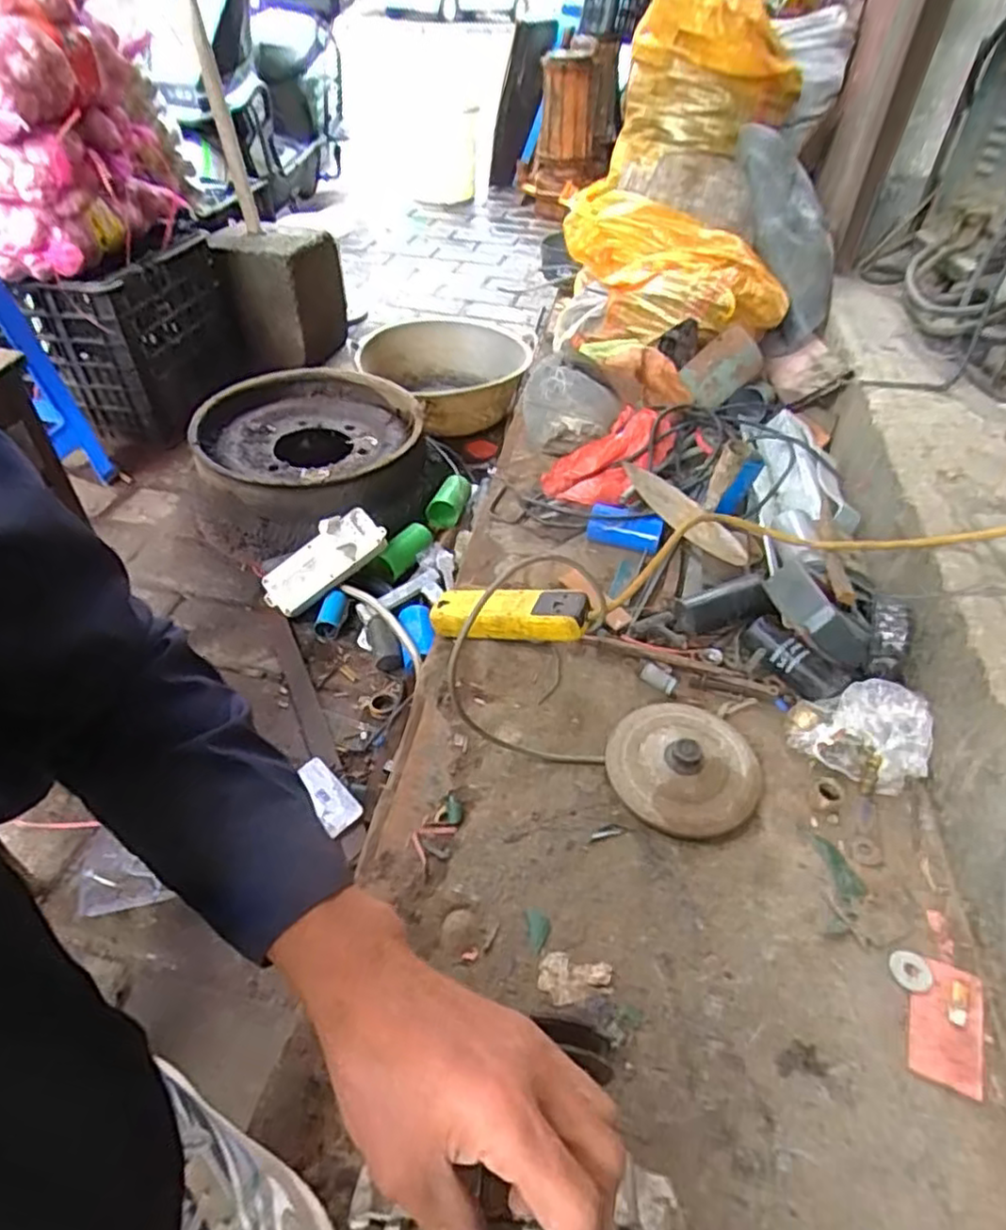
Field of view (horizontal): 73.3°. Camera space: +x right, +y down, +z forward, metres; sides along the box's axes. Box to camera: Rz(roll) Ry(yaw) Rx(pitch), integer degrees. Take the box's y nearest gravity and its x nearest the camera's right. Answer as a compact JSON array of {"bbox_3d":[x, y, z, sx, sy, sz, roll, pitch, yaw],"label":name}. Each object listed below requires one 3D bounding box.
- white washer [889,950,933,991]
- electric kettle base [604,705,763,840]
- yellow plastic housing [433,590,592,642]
[{"bbox_3d":[0.320,0.279,0.530,0.030,0.004,0.029,2,43,-2],"label":"white washer"},{"bbox_3d":[0.174,0.139,0.646,0.139,0.030,0.140,2,43,-2],"label":"electric kettle base"},{"bbox_3d":[0.006,0.001,0.782,0.193,0.040,0.054,2,39,30],"label":"yellow plastic housing"}]

